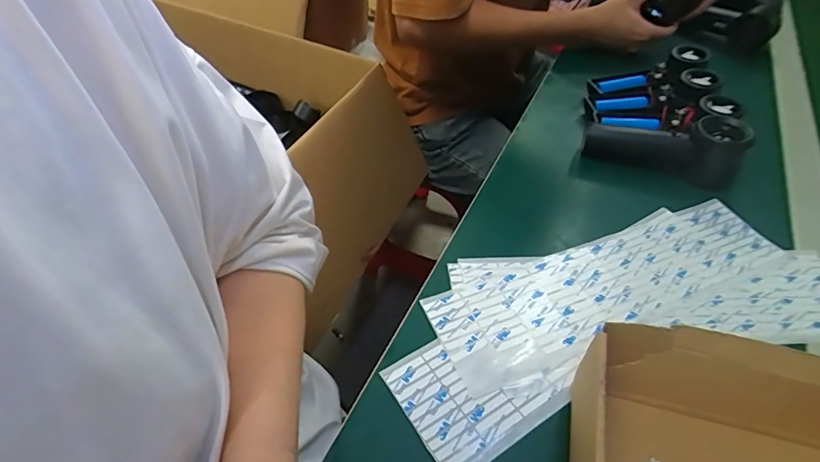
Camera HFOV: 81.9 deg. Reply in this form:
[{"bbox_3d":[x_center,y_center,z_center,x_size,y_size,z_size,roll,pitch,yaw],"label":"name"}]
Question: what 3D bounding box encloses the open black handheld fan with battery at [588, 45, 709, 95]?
[{"bbox_3d":[0.320,-0.209,0.627,0.157,0.031,0.048,-20,46,-3],"label":"open black handheld fan with battery"}]

